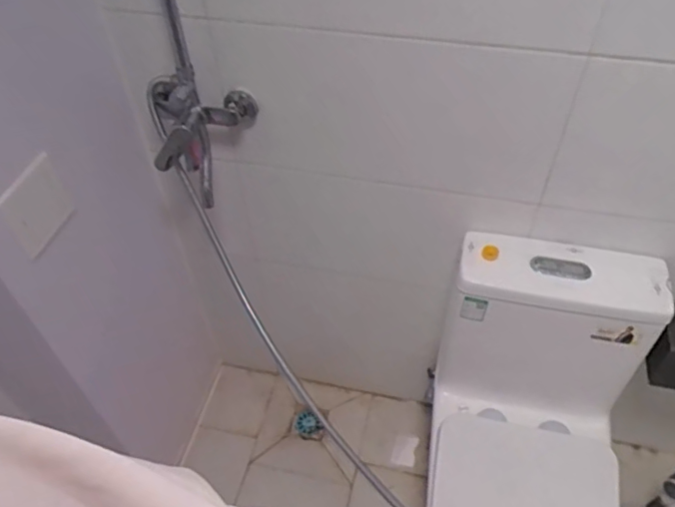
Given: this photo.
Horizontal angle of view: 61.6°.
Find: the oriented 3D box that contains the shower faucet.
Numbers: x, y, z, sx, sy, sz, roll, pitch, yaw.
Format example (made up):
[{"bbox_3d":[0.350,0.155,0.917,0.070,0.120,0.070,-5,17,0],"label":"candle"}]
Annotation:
[{"bbox_3d":[-0.230,-0.204,1.004,0.180,0.230,0.100,-2,48,-1],"label":"shower faucet"}]

